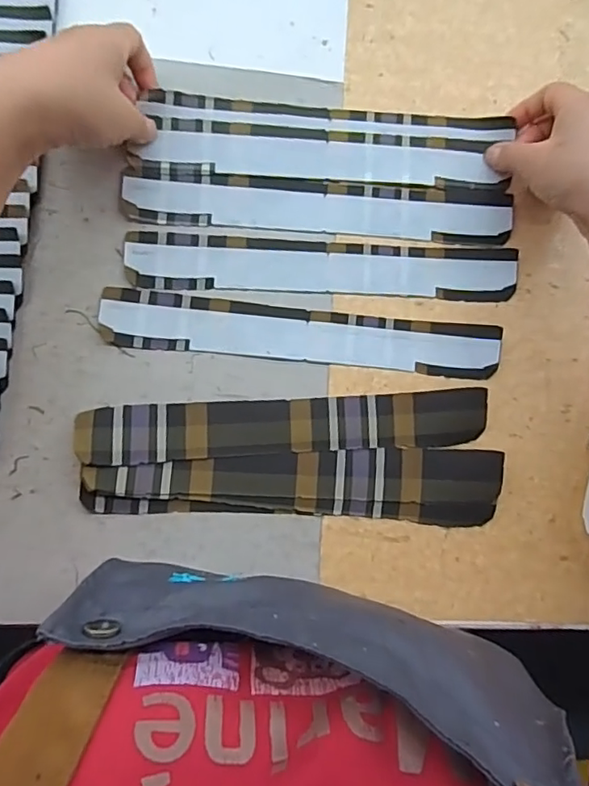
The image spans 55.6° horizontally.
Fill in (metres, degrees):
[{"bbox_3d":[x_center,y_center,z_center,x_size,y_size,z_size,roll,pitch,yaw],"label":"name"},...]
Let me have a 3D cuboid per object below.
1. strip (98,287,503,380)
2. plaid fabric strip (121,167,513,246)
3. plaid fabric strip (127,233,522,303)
[{"bbox_3d":[0.008,-0.038,0.368,0.259,0.007,0.035,5,84,-6],"label":"strip"},{"bbox_3d":[0.020,-0.125,0.376,0.259,0.006,0.036,2,88,-7],"label":"plaid fabric strip"},{"bbox_3d":[0.023,-0.084,0.373,0.258,0.005,0.036,1,88,-7],"label":"plaid fabric strip"}]

